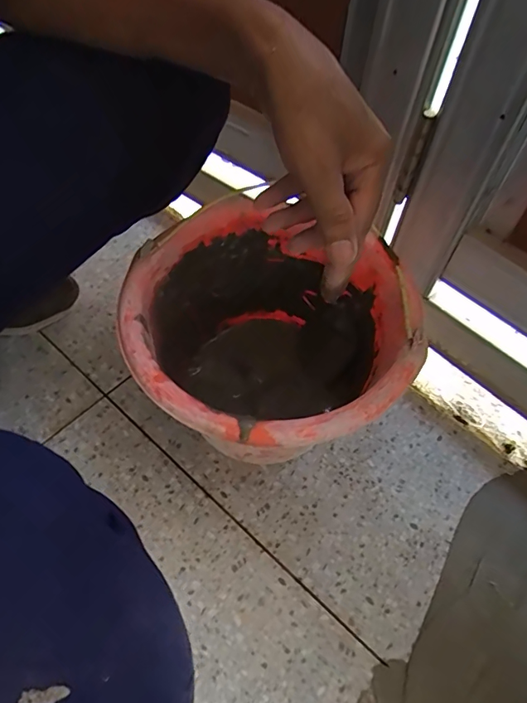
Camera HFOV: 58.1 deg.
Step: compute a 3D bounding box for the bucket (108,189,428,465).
[{"bbox_3d":[-0.001,0.005,0.518,0.276,0.180,0.271,2,55,-3],"label":"bucket"}]

